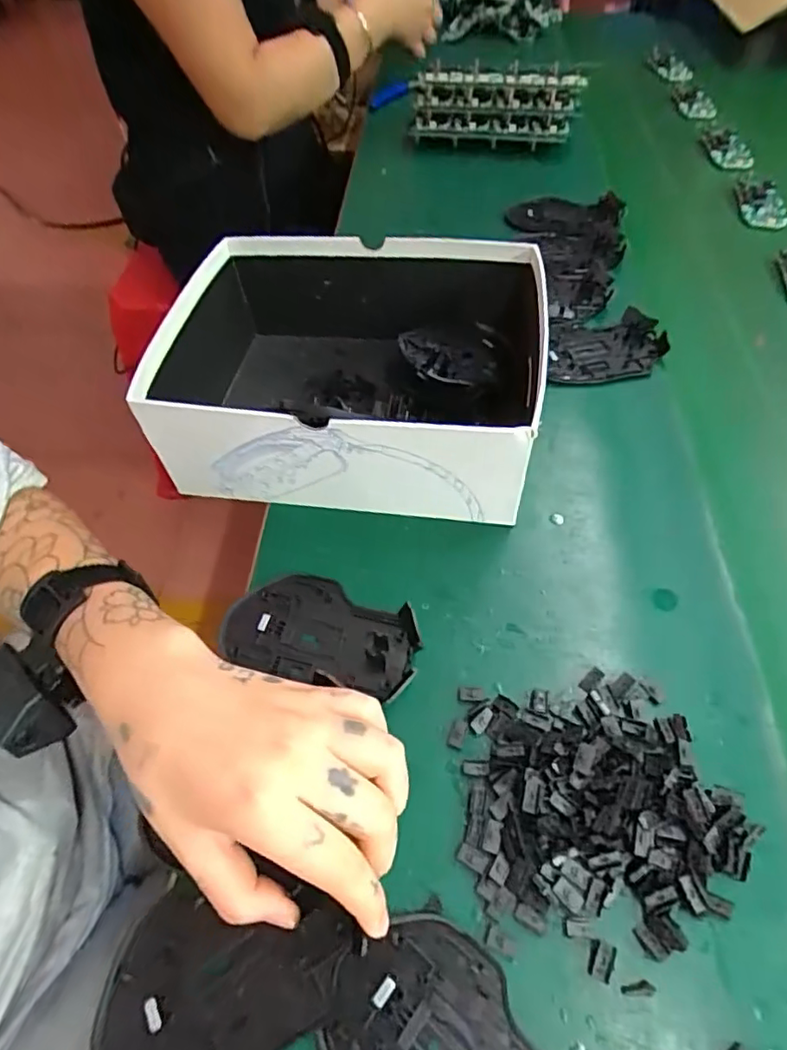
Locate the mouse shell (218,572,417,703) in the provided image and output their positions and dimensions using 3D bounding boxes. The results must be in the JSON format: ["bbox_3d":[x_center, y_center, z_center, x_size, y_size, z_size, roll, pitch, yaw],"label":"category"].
[{"bbox_3d":[-0.043,0.061,0.338,0.115,0.020,0.061,13,56,10],"label":"mouse shell"}]

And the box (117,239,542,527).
[{"bbox_3d":[-0.036,-0.116,0.410,0.265,0.086,0.195,7,56,6],"label":"box"}]

